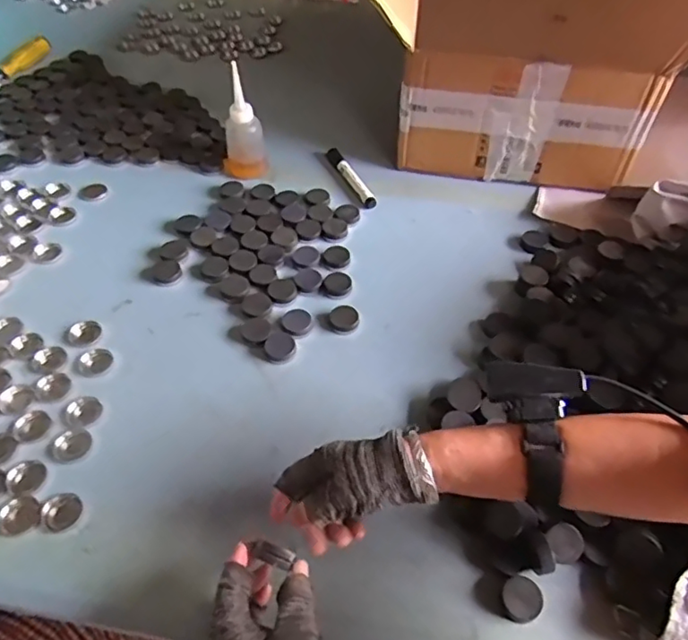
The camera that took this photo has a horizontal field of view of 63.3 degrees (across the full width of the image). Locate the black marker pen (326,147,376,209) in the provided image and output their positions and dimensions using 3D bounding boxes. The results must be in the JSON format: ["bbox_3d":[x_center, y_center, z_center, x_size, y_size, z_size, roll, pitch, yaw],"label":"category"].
[{"bbox_3d":[0.010,-0.207,0.802,0.017,0.015,0.136,-21,54,-18],"label":"black marker pen"}]

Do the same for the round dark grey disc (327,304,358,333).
[{"bbox_3d":[0.000,-0.002,0.636,0.034,0.011,0.033,1,50,-1],"label":"round dark grey disc"}]

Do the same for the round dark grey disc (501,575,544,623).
[{"bbox_3d":[0.144,0.227,0.454,0.031,0.011,0.031,1,50,-1],"label":"round dark grey disc"}]

